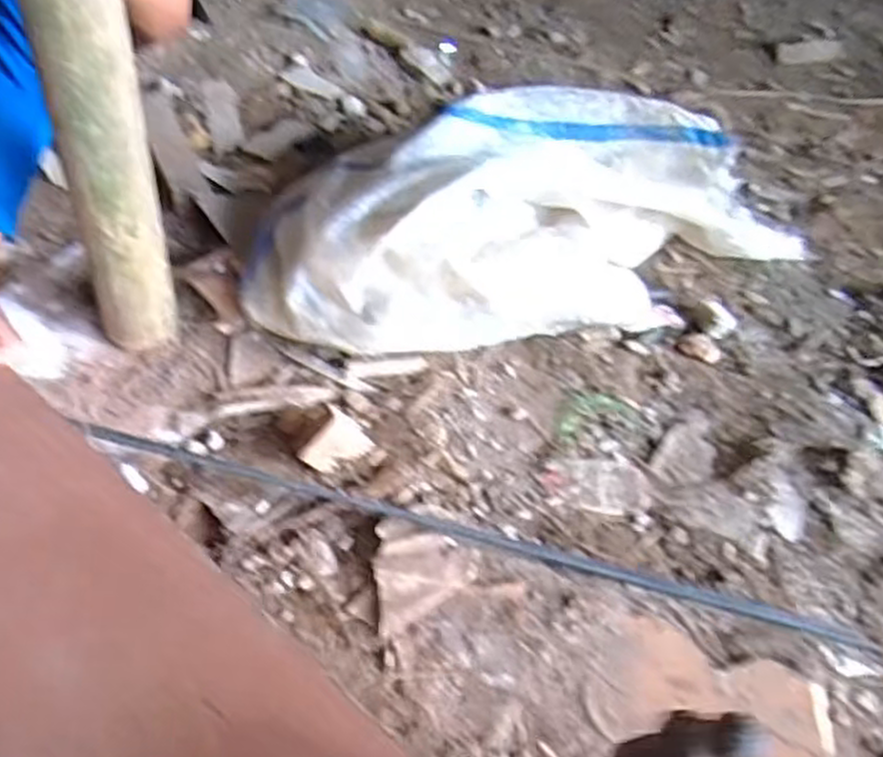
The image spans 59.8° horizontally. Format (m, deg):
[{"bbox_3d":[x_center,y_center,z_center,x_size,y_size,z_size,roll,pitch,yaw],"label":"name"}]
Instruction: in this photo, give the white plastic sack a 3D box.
[{"bbox_3d":[0.111,-0.226,0.958,0.706,0.146,0.351,-10,51,-15],"label":"white plastic sack"}]

